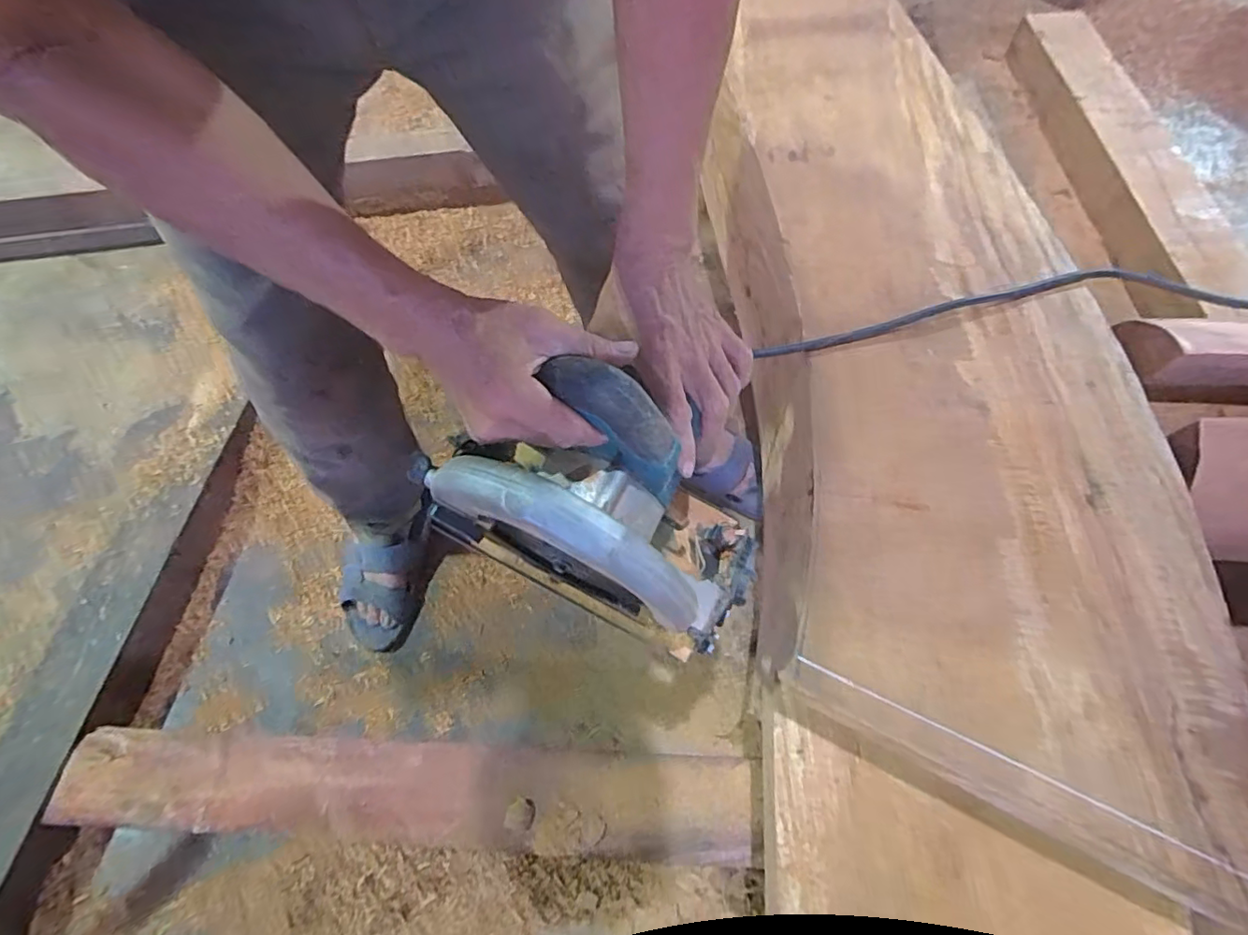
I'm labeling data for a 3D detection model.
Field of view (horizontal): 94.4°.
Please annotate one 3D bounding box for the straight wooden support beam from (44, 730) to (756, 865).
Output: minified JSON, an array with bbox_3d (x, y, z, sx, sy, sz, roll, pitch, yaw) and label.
[{"bbox_3d":[-0.272,0.372,0.669,0.804,0.055,0.105,0,61,5],"label":"straight wooden support beam"}]

